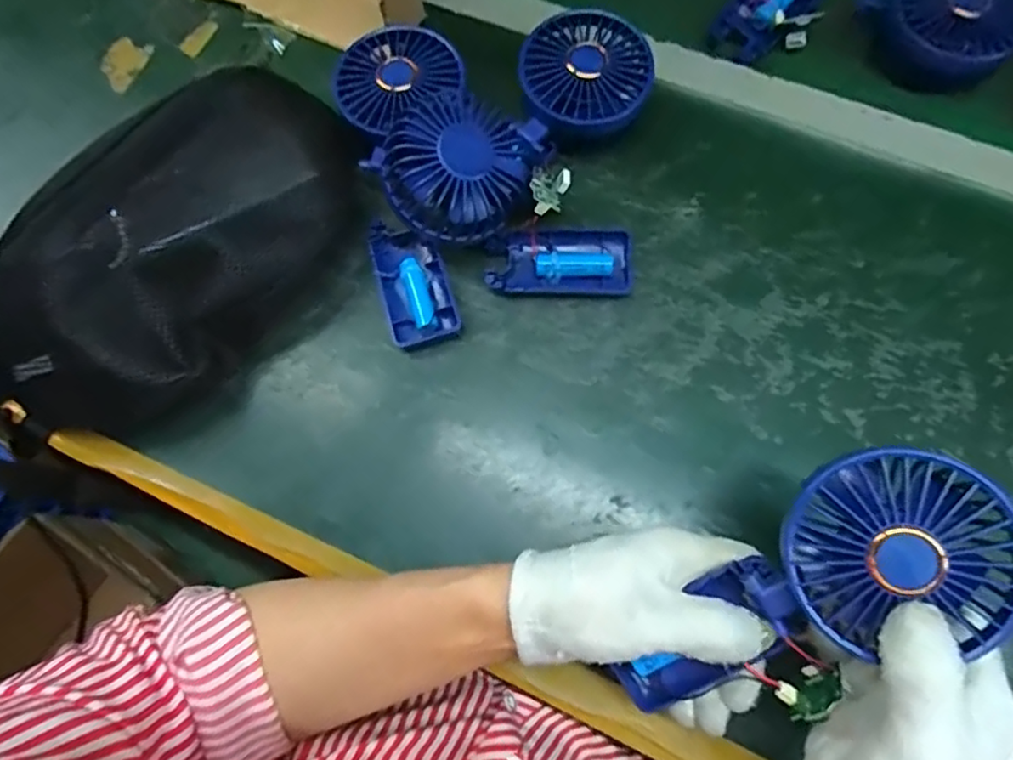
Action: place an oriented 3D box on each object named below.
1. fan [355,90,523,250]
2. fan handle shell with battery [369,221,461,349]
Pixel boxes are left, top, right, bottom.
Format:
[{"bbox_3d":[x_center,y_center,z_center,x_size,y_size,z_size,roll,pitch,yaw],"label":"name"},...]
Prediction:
[{"bbox_3d":[-0.032,-0.131,0.395,0.086,0.040,0.084,-46,105,-10],"label":"fan"},{"bbox_3d":[-0.063,-0.066,0.421,0.044,0.018,0.090,-18,73,-2],"label":"fan handle shell with battery"}]

